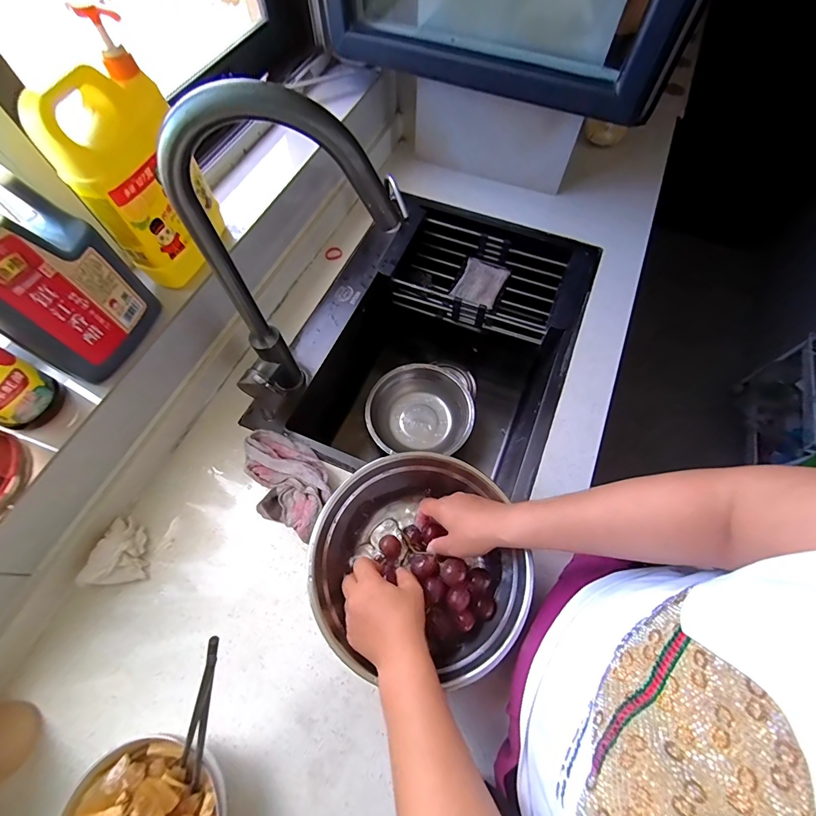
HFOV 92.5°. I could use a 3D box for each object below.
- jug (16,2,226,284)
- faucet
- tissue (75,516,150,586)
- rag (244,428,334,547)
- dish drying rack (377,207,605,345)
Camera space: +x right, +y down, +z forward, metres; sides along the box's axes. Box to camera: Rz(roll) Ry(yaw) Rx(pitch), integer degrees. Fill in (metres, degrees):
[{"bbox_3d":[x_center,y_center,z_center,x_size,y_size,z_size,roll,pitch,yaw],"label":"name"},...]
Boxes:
[{"bbox_3d":[-0.310,-0.271,0.456,0.072,0.206,0.142,6,64,2],"label":"jug"},{"bbox_3d":[-0.125,-0.128,0.454,0.227,0.418,0.059,-12,65,-5],"label":"faucet"},{"bbox_3d":[-0.376,0.184,0.508,0.060,0.043,0.084,-9,65,-4],"label":"tissue"},{"bbox_3d":[-0.171,0.101,0.547,0.173,0.042,0.104,42,72,18],"label":"rag"},{"bbox_3d":[0.155,-0.266,0.787,0.379,0.087,0.215,21,66,9],"label":"dish drying rack"}]

